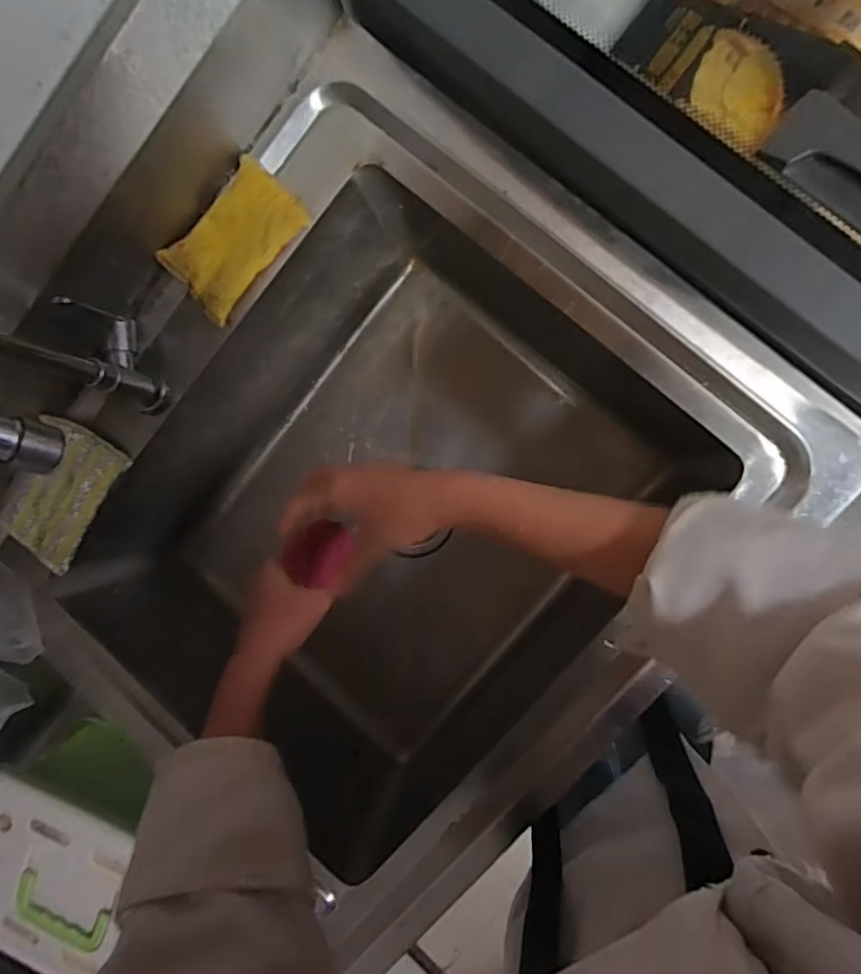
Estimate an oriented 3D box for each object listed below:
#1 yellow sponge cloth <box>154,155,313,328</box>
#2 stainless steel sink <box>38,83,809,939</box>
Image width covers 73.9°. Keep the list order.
[{"bbox_3d":[-0.170,-0.215,0.499,0.076,0.016,0.125,43,98,6],"label":"yellow sponge cloth"},{"bbox_3d":[-0.053,0.023,0.620,0.501,0.257,0.594,40,97,6],"label":"stainless steel sink"}]

